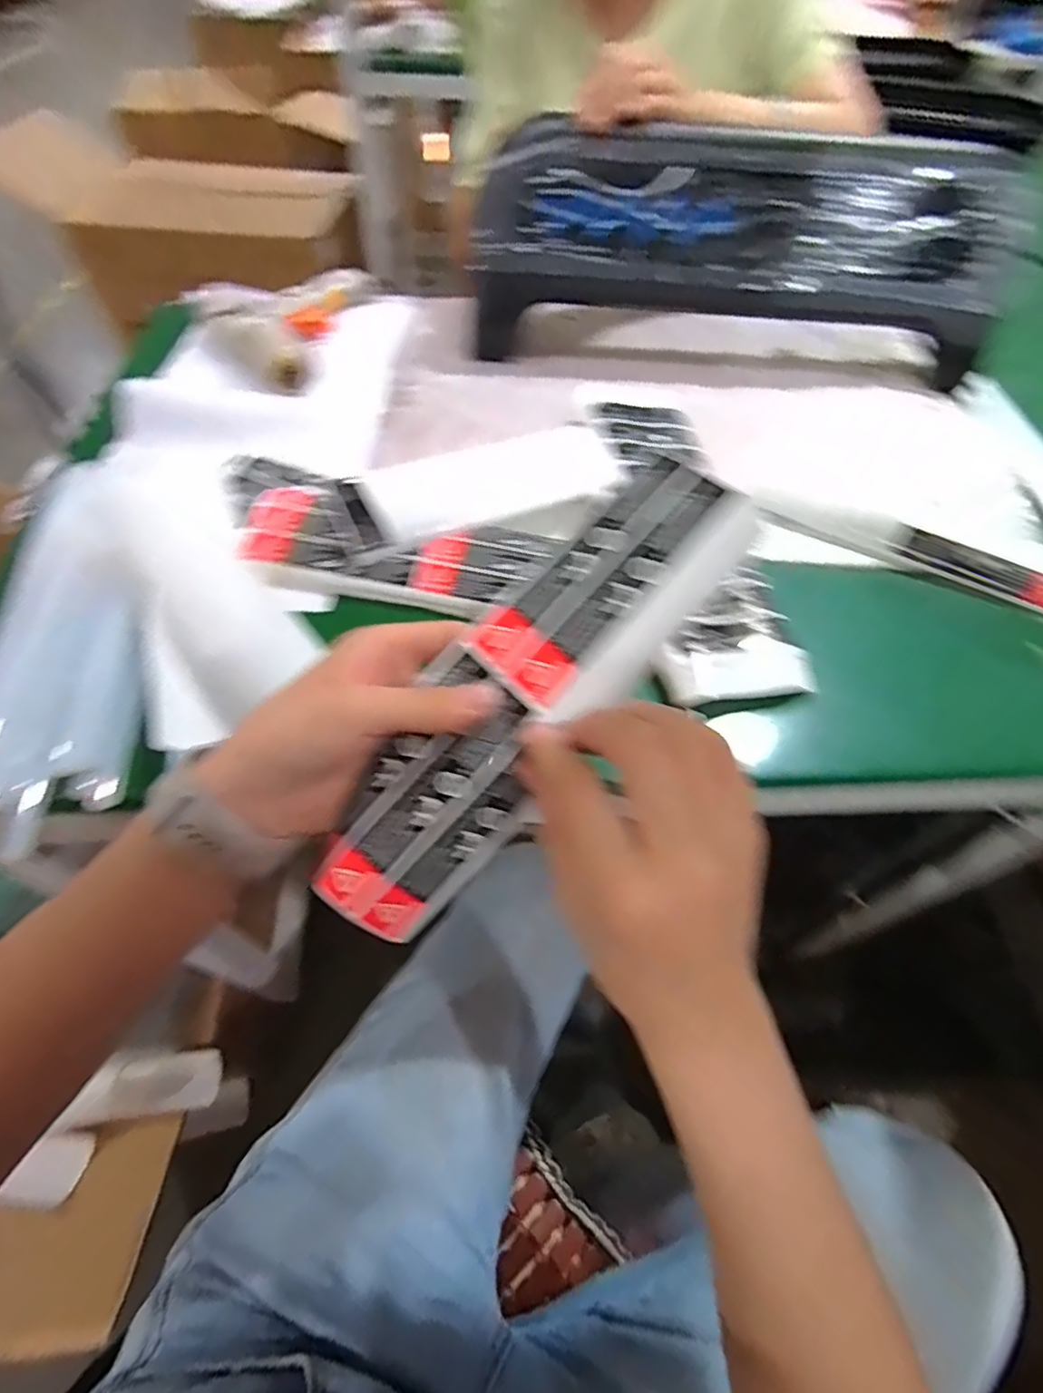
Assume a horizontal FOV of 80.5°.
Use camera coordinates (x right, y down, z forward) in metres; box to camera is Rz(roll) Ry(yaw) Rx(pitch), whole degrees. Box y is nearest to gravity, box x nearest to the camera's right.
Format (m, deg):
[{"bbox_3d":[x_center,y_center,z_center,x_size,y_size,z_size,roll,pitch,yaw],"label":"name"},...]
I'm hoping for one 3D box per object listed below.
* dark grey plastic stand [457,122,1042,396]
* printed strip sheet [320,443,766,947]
[{"bbox_3d":[0.196,-0.390,0.561,0.463,0.164,0.080,4,55,1],"label":"dark grey plastic stand"},{"bbox_3d":[0.000,0.000,0.269,0.066,0.029,0.238,41,93,23],"label":"printed strip sheet"}]

